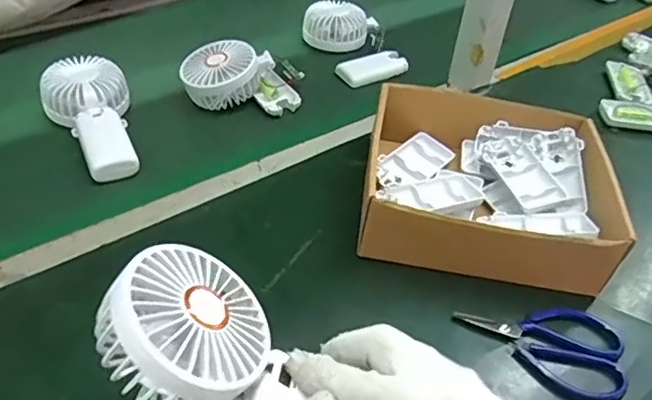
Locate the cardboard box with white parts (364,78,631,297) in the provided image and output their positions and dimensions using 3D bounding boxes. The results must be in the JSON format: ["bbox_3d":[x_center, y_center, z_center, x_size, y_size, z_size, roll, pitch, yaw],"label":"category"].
[{"bbox_3d":[0.145,-0.013,0.530,0.209,0.072,0.186,10,41,1],"label":"cardboard box with white parts"}]

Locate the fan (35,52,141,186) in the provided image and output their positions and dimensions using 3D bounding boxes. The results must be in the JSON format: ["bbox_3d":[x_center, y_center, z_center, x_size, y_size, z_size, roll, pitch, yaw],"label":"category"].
[{"bbox_3d":[-0.239,-0.087,0.586,0.087,0.048,0.162,-13,46,-23],"label":"fan"}]

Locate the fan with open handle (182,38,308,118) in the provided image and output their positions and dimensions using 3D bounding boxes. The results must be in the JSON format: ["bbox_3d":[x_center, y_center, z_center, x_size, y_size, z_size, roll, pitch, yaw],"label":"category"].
[{"bbox_3d":[-0.096,-0.142,0.661,0.135,0.058,0.069,-1,42,-11],"label":"fan with open handle"}]

